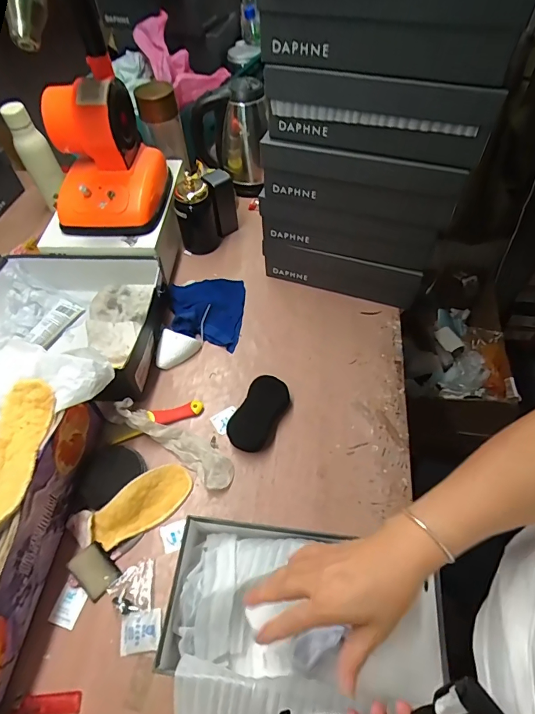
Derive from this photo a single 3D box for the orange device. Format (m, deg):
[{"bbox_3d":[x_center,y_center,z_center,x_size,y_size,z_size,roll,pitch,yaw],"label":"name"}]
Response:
[{"bbox_3d":[-0.295,-0.361,0.757,0.177,0.200,0.186,0,55,2],"label":"orange device"}]

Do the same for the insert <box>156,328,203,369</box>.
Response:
[{"bbox_3d":[-0.164,-0.012,0.745,0.064,0.032,0.070,13,56,11],"label":"insert"}]

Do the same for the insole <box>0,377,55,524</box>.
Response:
[{"bbox_3d":[-0.302,0.120,0.493,0.067,0.031,0.197,7,55,7],"label":"insole"}]

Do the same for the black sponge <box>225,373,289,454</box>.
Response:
[{"bbox_3d":[-0.012,0.087,0.666,0.064,0.026,0.120,22,58,16],"label":"black sponge"}]

